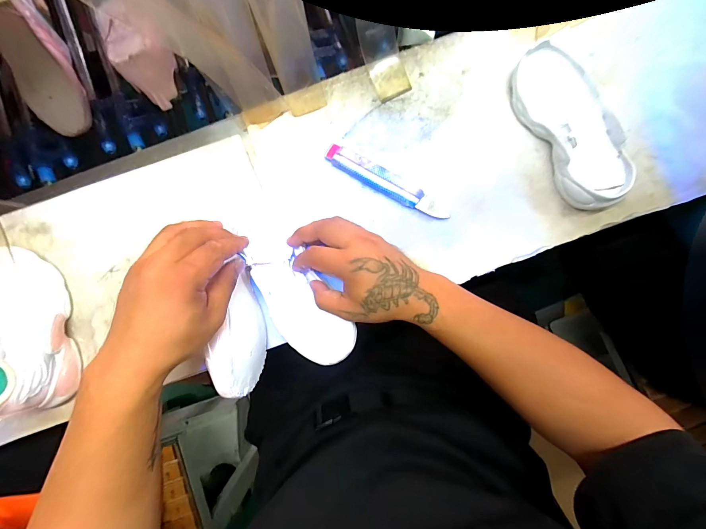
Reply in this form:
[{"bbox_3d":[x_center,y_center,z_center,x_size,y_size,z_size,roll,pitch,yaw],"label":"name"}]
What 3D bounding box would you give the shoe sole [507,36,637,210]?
[{"bbox_3d":[0.254,-0.163,0.364,0.089,0.034,0.196,-23,88,1],"label":"shoe sole"}]

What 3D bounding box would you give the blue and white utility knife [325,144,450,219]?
[{"bbox_3d":[0.041,-0.098,0.381,0.159,0.015,0.028,33,90,2],"label":"blue and white utility knife"}]

